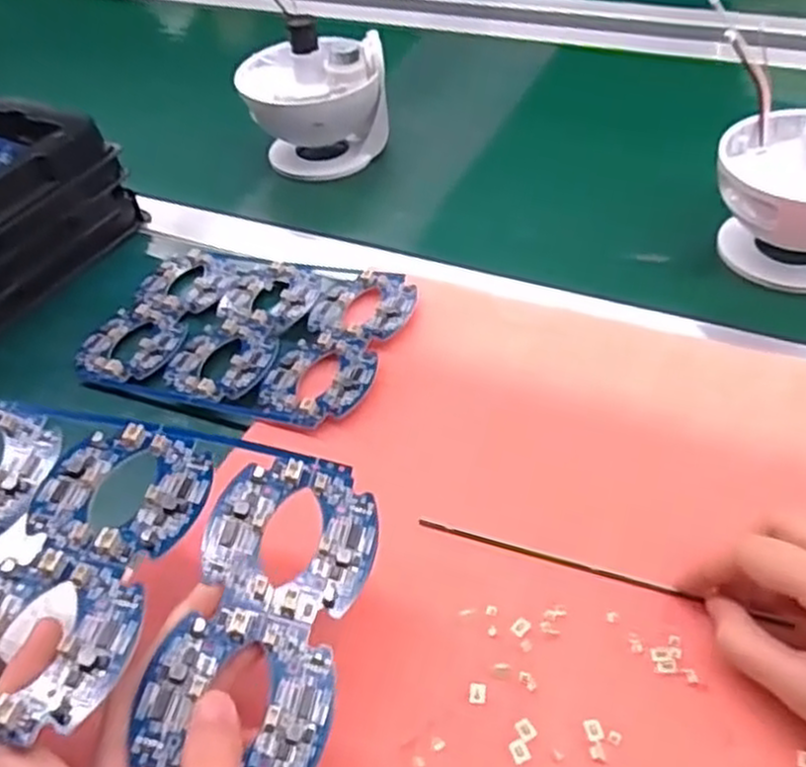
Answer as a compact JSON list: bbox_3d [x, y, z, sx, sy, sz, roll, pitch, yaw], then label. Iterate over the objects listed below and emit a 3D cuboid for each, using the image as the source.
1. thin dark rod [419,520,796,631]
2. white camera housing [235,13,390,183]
[{"bbox_3d":[0.089,0.087,0.351,0.168,0.006,0.006,12,47,18],"label":"thin dark rod"},{"bbox_3d":[-0.071,-0.232,0.626,0.115,0.115,0.096,-8,47,-1],"label":"white camera housing"}]

